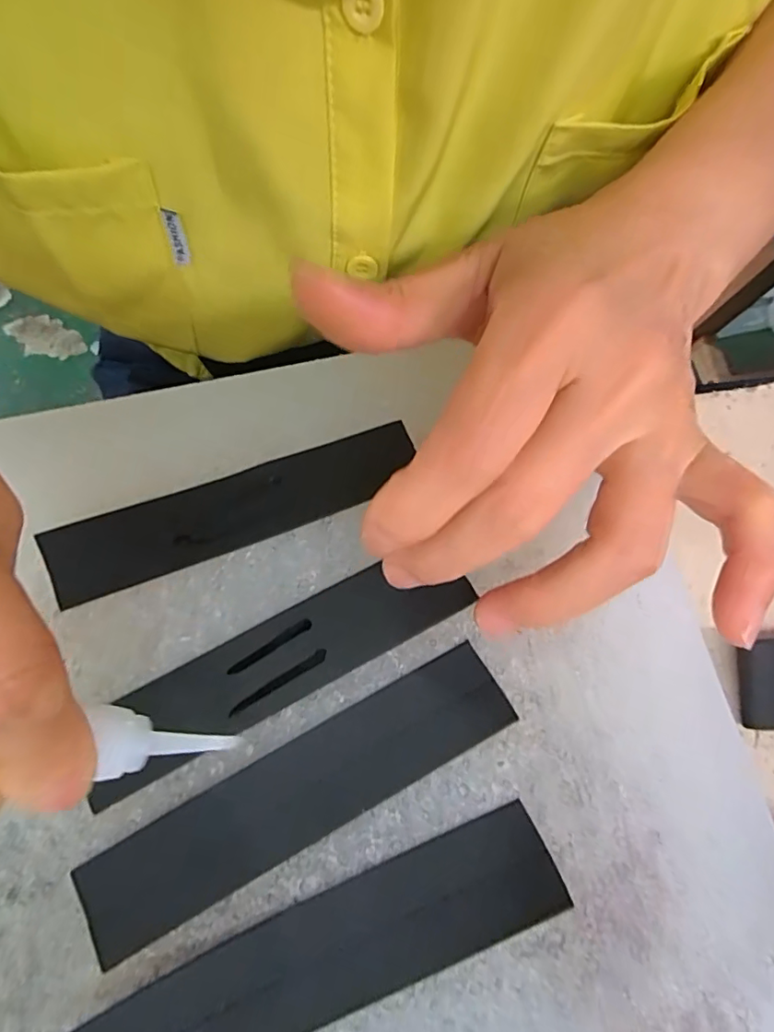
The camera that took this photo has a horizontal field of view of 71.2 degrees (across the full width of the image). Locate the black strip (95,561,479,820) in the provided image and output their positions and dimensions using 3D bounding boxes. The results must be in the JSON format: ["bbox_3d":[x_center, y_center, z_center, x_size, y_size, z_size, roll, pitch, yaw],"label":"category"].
[{"bbox_3d":[-0.033,0.045,0.165,0.119,0.004,0.027,-26,69,-7],"label":"black strip"}]

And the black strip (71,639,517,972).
[{"bbox_3d":[-0.025,0.078,0.153,0.126,0.004,0.026,-29,71,-7],"label":"black strip"}]

